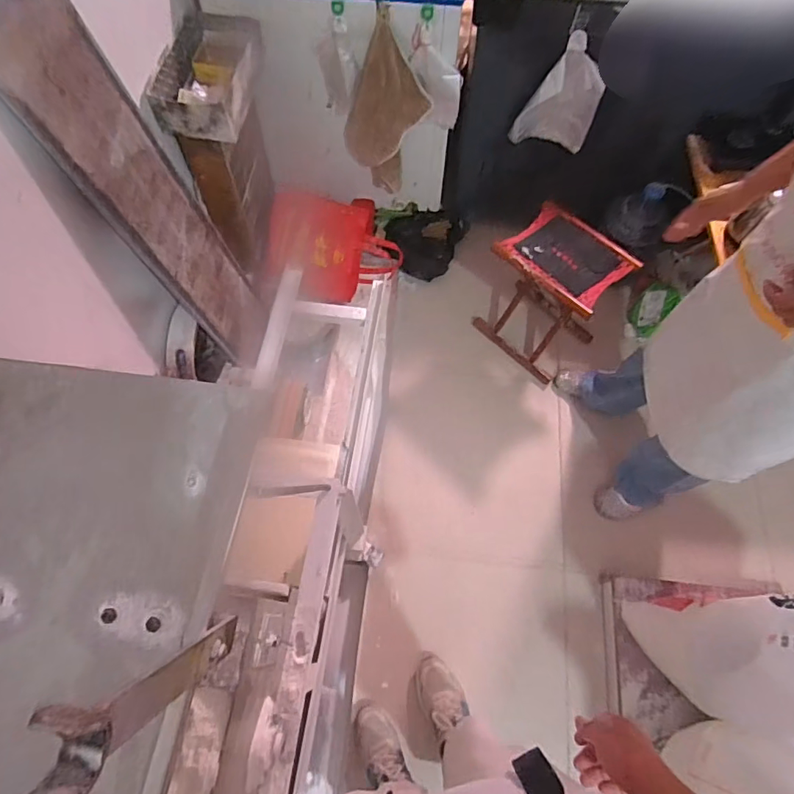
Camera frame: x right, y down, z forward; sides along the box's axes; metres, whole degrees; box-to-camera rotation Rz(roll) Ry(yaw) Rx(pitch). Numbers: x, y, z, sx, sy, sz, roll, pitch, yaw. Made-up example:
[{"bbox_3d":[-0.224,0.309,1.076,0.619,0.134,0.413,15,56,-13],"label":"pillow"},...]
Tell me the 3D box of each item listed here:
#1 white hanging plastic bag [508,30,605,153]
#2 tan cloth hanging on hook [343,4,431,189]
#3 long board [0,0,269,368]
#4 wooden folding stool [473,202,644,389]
[{"bbox_3d":[0.464,-0.858,1.466,0.222,0.316,0.058,22,66,9],"label":"white hanging plastic bag"},{"bbox_3d":[-0.035,-0.873,1.605,0.255,0.556,0.097,-2,65,-2],"label":"tan cloth hanging on hook"},{"bbox_3d":[-0.574,-0.434,1.284,0.051,1.093,0.289,4,67,10],"label":"long board"},{"bbox_3d":[0.489,-0.337,1.644,0.347,0.423,0.290,41,71,17],"label":"wooden folding stool"}]

